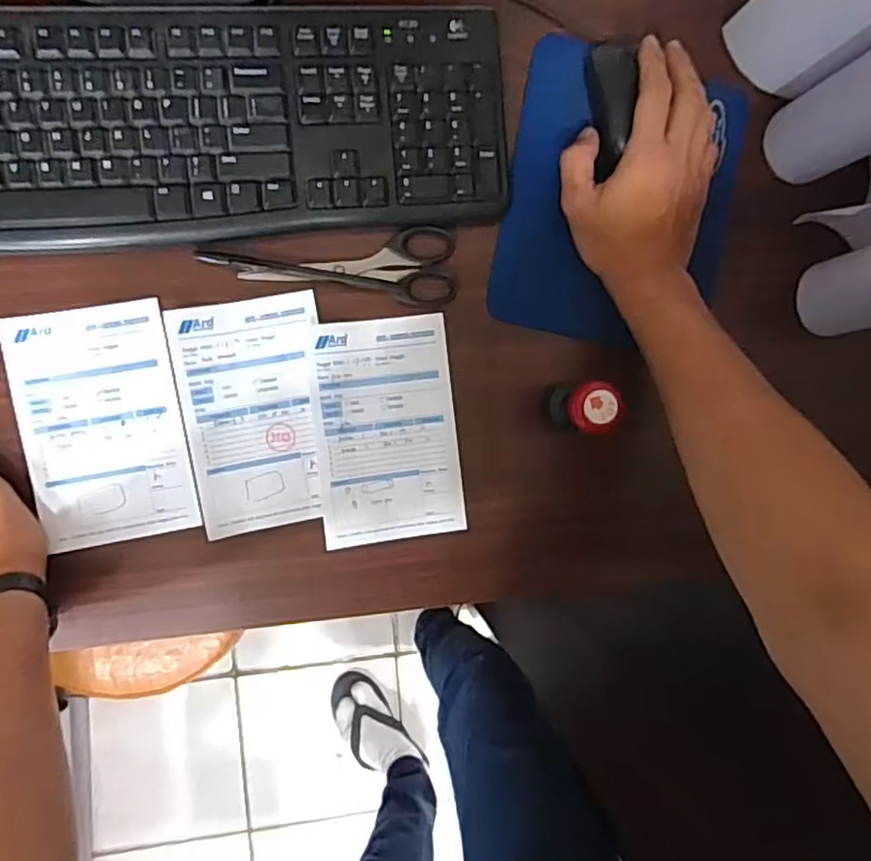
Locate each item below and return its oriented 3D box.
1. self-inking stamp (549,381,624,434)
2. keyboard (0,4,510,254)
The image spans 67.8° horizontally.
[{"bbox_3d":[0.104,-0.017,0.455,0.032,0.063,0.034,-6,94,-8],"label":"self-inking stamp"},{"bbox_3d":[-0.166,-0.206,0.441,0.429,0.019,0.149,-7,94,-8],"label":"keyboard"}]

